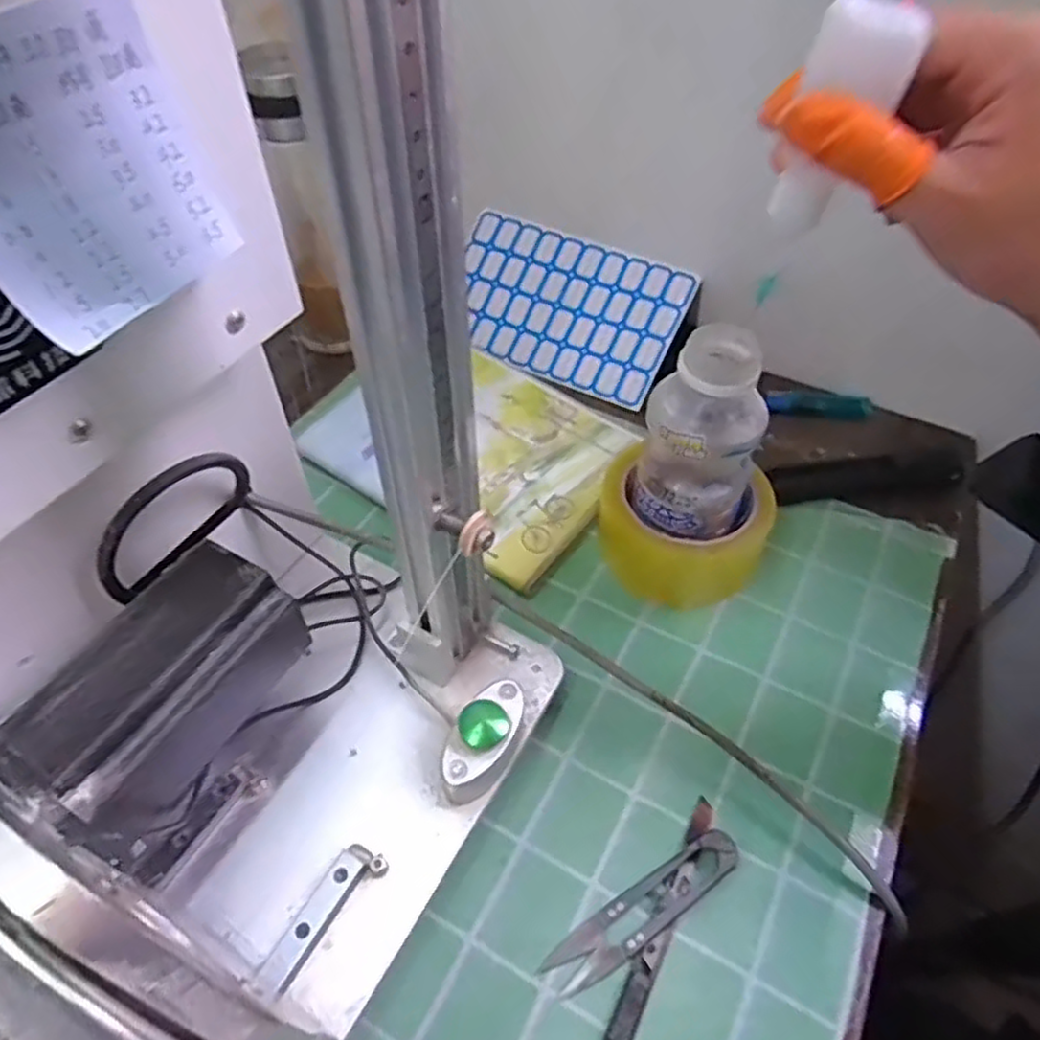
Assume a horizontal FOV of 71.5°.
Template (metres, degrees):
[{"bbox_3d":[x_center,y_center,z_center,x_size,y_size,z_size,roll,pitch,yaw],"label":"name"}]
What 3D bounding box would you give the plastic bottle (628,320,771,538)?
[{"bbox_3d":[0.101,-0.036,0.412,0.058,0.133,0.062,0,50,-1],"label":"plastic bottle"}]

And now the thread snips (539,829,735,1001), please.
[{"bbox_3d":[0.057,0.177,0.329,0.100,0.017,0.022,-27,56,-21],"label":"thread snips"}]

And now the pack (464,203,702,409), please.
[{"bbox_3d":[0.033,-0.178,0.597,0.197,0.007,0.118,24,87,19],"label":"pack"}]

